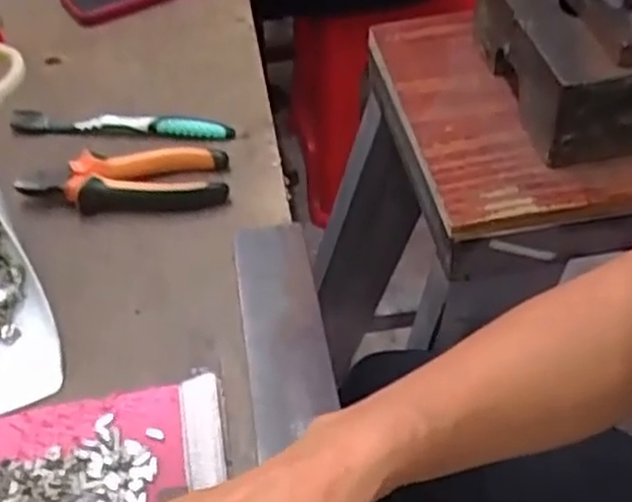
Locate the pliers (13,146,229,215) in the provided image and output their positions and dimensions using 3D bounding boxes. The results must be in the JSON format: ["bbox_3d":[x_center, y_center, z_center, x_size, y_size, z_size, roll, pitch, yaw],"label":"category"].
[{"bbox_3d":[-0.141,-0.054,0.578,0.149,0.022,0.057,-4,46,-1],"label":"pliers"}]

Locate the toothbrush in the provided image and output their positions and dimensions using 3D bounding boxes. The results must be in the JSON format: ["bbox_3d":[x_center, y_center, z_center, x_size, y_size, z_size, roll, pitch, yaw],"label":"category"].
[{"bbox_3d":[-0.159,-0.104,0.631,0.186,0.010,0.018,6,47,8],"label":"toothbrush"}]

